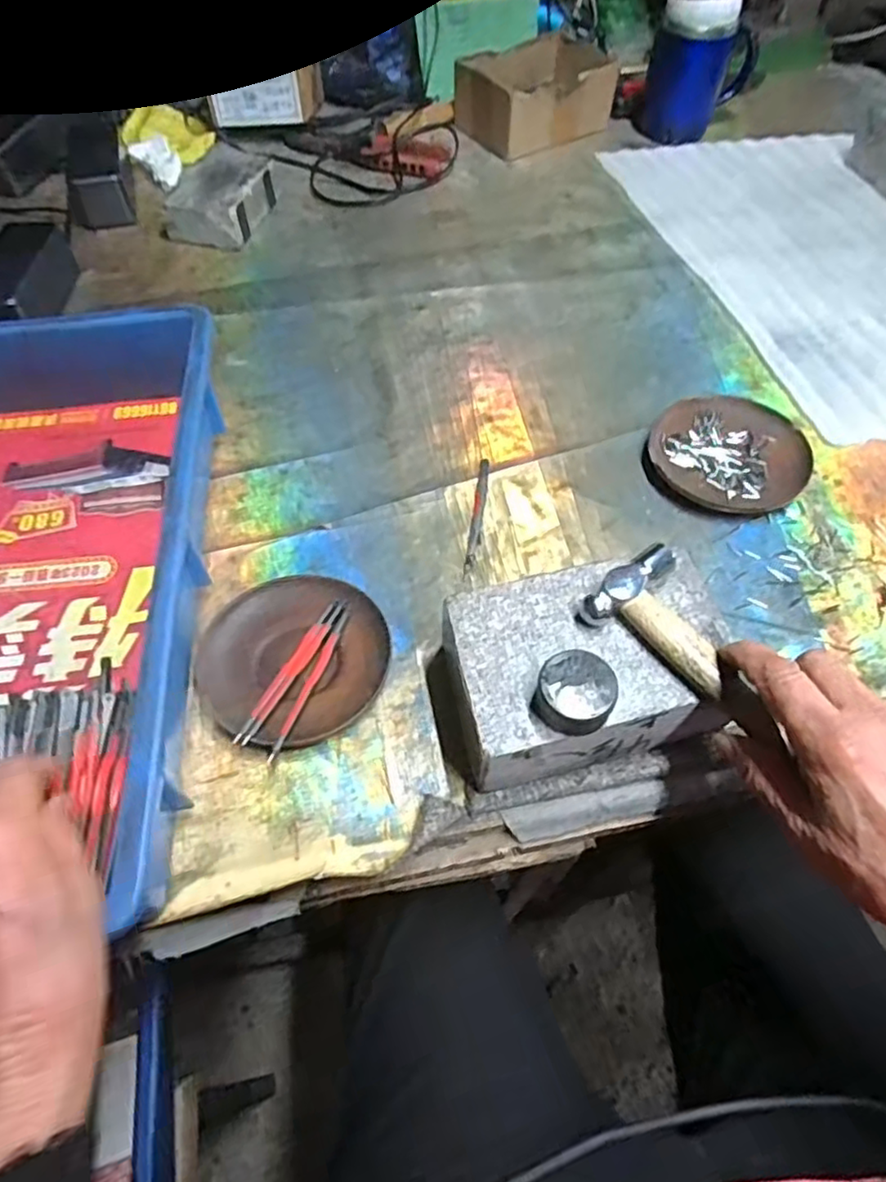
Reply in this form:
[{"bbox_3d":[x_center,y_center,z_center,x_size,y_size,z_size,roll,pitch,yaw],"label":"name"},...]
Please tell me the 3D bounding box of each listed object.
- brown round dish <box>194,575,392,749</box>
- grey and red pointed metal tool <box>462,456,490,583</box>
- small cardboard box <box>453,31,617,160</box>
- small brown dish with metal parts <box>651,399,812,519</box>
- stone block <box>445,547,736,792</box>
[{"bbox_3d":[-0.091,0.042,0.407,0.112,0.017,0.109,-1,57,1],"label":"brown round dish"},{"bbox_3d":[0.025,-0.055,0.474,0.009,0.006,0.106,7,58,5],"label":"grey and red pointed metal tool"},{"bbox_3d":[0.110,-0.592,0.781,0.166,0.066,0.123,-25,60,-14],"label":"small cardboard box"},{"bbox_3d":[0.215,-0.104,0.495,0.114,0.014,0.103,7,58,6],"label":"small brown dish with metal parts"},{"bbox_3d":[0.081,0.045,0.374,0.158,0.062,0.103,-14,58,-8],"label":"stone block"}]

